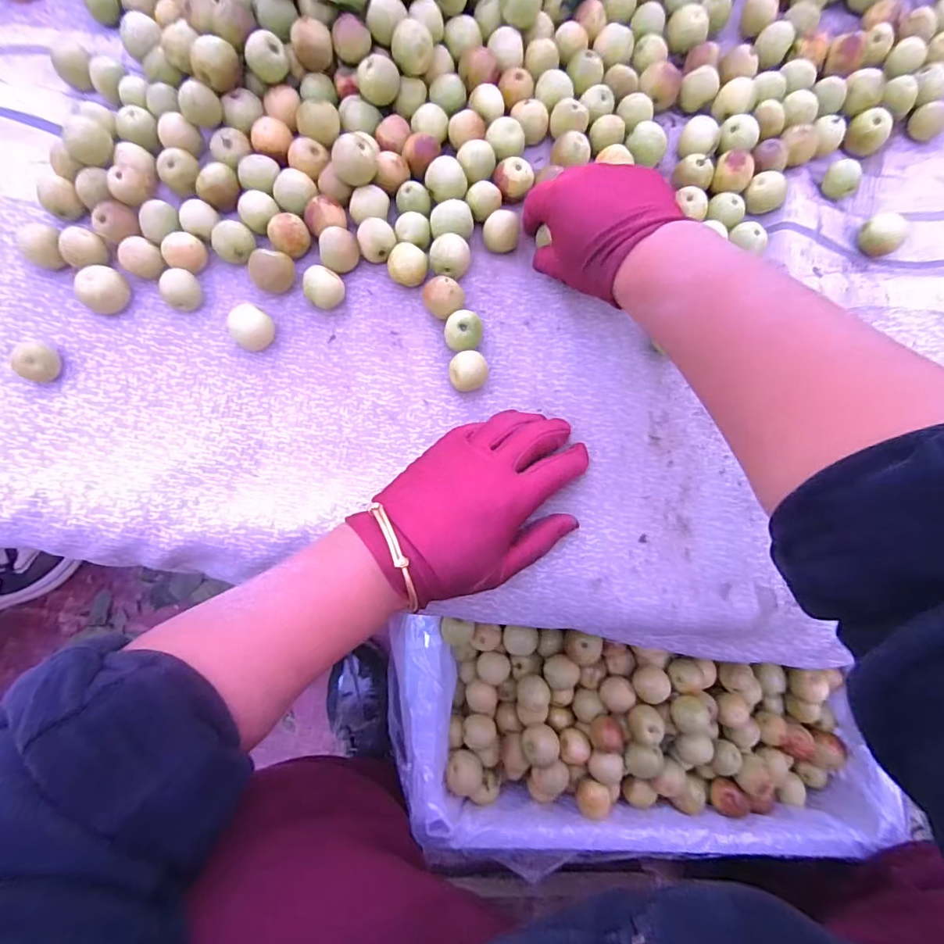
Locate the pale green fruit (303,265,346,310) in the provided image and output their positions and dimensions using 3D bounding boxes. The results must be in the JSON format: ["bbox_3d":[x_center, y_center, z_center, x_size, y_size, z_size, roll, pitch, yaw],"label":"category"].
[{"bbox_3d":[-0.110,-0.138,0.358,0.027,0.023,0.025,0,81,-1],"label":"pale green fruit"}]

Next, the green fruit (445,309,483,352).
[{"bbox_3d":[-0.006,-0.100,0.349,0.026,0.024,0.026,5,81,0],"label":"green fruit"}]

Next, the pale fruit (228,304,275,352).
[{"bbox_3d":[-0.164,-0.108,0.359,0.028,0.024,0.024,-38,84,-6],"label":"pale fruit"}]

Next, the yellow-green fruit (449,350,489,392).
[{"bbox_3d":[-0.003,-0.072,0.344,0.028,0.022,0.023,-25,82,-5],"label":"yellow-green fruit"}]

